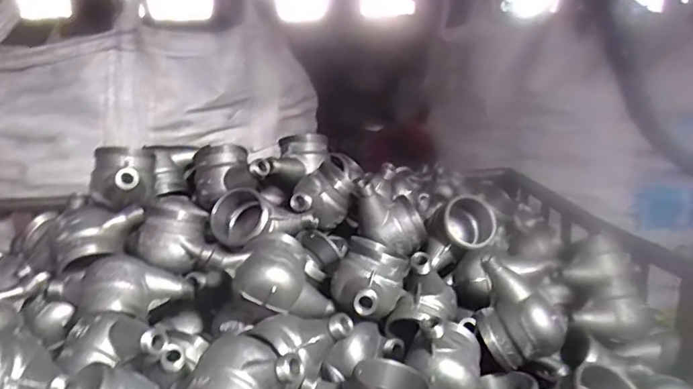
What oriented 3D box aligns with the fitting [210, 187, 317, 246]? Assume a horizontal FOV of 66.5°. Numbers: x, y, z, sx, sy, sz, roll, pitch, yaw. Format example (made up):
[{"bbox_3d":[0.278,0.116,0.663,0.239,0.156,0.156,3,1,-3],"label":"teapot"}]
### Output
[{"bbox_3d":[-0.120,0.031,0.702,0.137,0.070,0.073,6,18,26],"label":"fitting"}]

